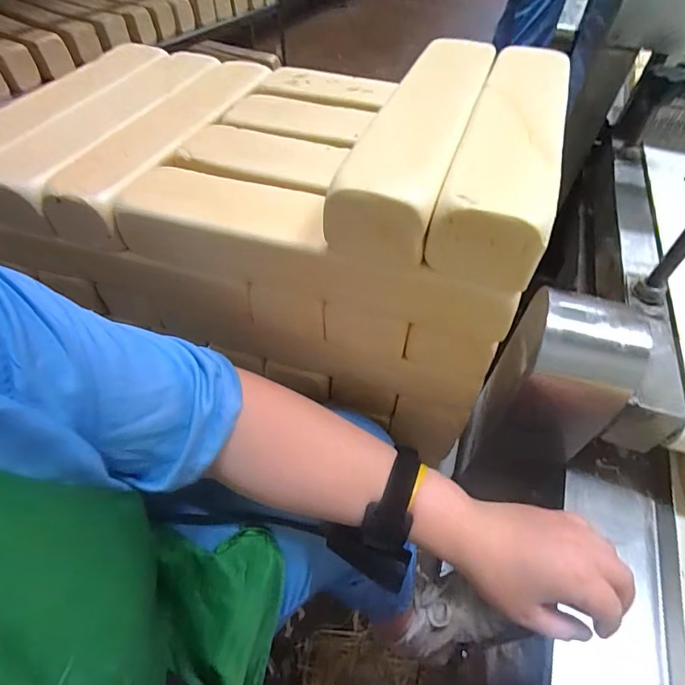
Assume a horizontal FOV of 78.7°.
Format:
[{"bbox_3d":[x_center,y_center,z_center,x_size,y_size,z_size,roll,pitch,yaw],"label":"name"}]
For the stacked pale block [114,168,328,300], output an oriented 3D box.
[{"bbox_3d":[-0.099,-0.110,0.387,0.202,0.064,0.077,16,51,10],"label":"stacked pale block"}]

